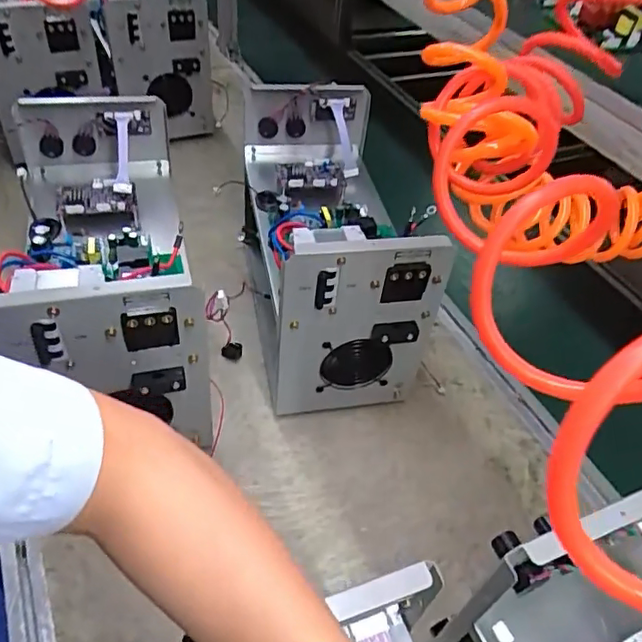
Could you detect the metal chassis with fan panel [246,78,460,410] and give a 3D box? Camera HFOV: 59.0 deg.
[{"bbox_3d":[0.006,-0.107,0.773,0.193,0.273,0.386,-2,47,-9],"label":"metal chassis with fan panel"}]

